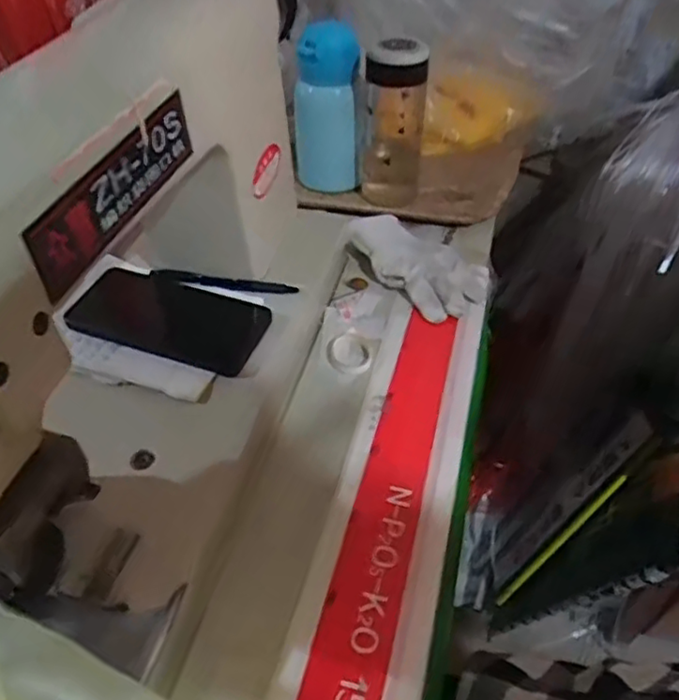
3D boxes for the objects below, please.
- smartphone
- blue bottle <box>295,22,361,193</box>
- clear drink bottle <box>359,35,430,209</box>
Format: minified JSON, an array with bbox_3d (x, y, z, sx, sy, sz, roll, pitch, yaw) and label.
[{"bbox_3d":[-0.147,-0.029,0.560,0.167,0.016,0.079,14,49,15],"label":"smartphone"},{"bbox_3d":[-0.016,-0.266,0.713,0.064,0.182,0.055,-10,47,-7],"label":"blue bottle"},{"bbox_3d":[0.059,-0.250,0.714,0.069,0.171,0.062,3,47,5],"label":"clear drink bottle"}]

